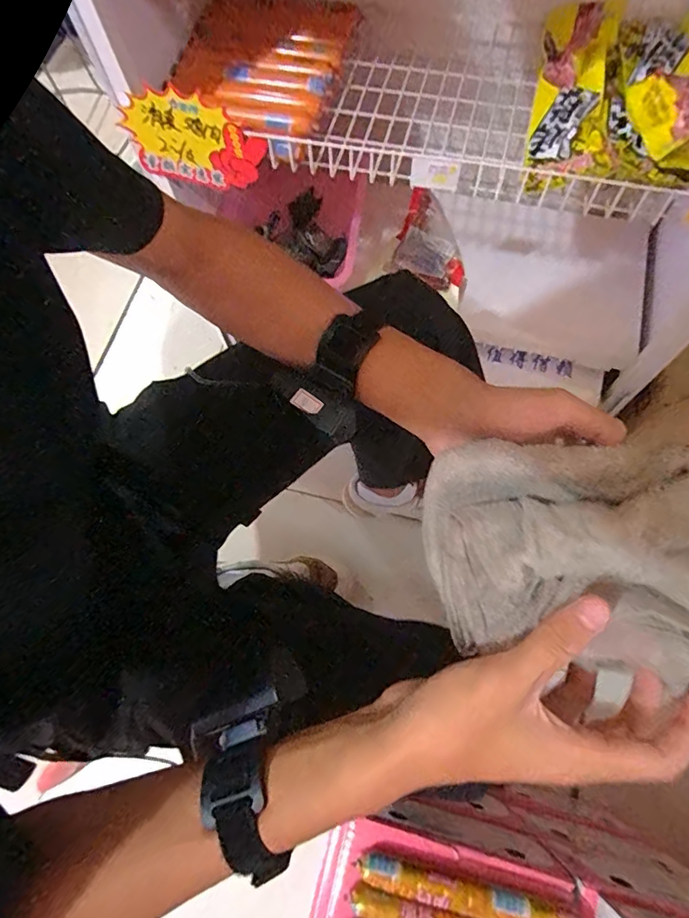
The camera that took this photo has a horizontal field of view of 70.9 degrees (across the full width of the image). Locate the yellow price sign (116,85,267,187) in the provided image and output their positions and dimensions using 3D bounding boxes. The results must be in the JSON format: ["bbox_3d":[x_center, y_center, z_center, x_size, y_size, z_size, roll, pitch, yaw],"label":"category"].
[{"bbox_3d":[-0.158,-0.330,0.508,0.138,0.098,0.005,12,67,-11],"label":"yellow price sign"}]

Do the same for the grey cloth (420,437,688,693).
[{"bbox_3d":[0.131,0.053,0.274,0.164,0.071,0.120,6,70,5],"label":"grey cloth"}]

